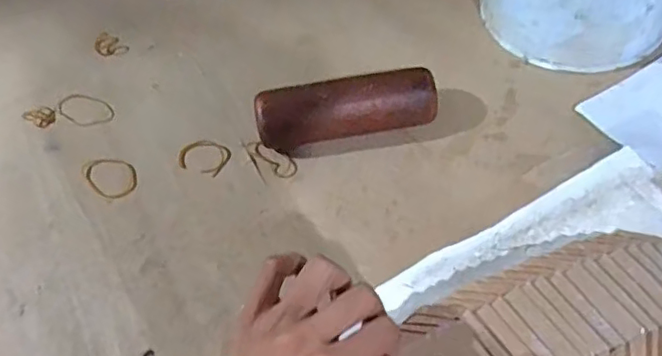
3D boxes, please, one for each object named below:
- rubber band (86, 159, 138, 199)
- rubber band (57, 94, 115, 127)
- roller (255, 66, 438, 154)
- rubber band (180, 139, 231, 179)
[{"bbox_3d":[-0.183,-0.001,0.487,0.047,0.004,0.036,33,56,19],"label":"rubber band"},{"bbox_3d":[-0.223,-0.061,0.530,0.054,0.004,0.034,23,56,12],"label":"rubber band"},{"bbox_3d":[0.013,-0.054,0.484,0.143,0.047,0.043,-10,57,-3],"label":"roller"},{"bbox_3d":[-0.109,-0.019,0.498,0.041,0.004,0.032,18,60,15],"label":"rubber band"}]

